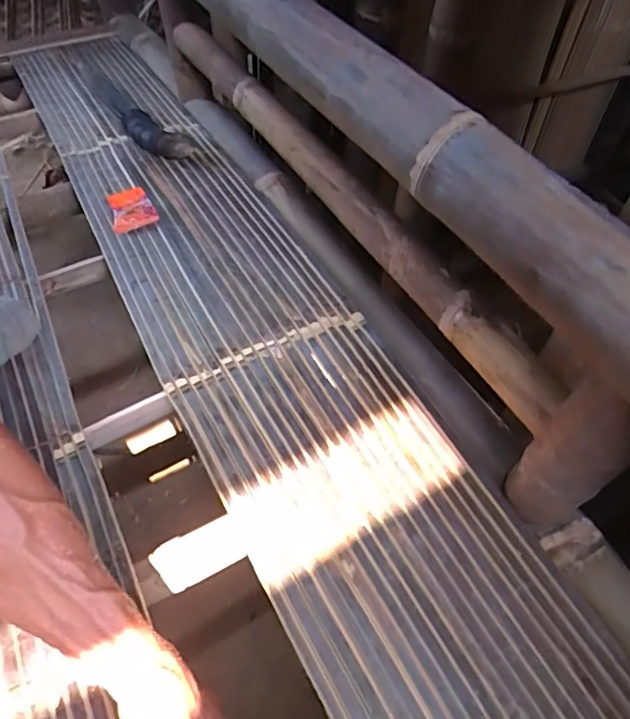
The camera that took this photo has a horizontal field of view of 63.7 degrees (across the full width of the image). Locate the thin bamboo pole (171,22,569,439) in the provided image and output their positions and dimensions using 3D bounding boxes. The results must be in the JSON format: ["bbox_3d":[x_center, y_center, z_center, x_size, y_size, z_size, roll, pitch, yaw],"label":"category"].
[{"bbox_3d":[0.002,-0.210,0.560,0.031,0.038,0.721,-24,58,-19],"label":"thin bamboo pole"}]

